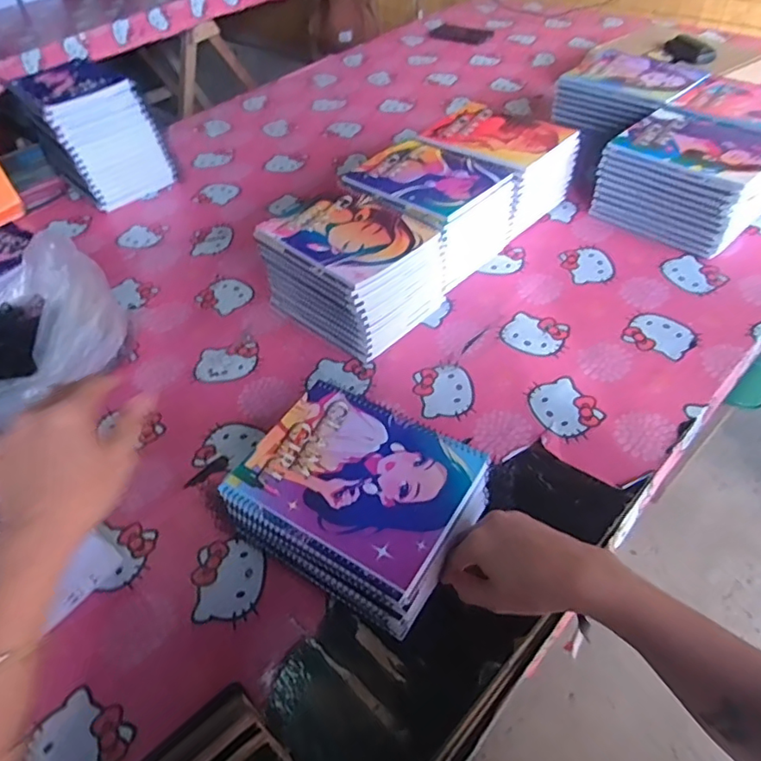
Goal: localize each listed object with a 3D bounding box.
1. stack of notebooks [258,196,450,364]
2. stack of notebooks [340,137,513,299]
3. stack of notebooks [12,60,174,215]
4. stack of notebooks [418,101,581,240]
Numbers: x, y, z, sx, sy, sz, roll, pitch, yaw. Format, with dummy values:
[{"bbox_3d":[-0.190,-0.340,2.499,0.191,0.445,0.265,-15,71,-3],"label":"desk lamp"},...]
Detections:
[{"bbox_3d":[-0.038,-0.147,0.757,0.198,0.118,0.160,31,56,28],"label":"stack of notebooks"},{"bbox_3d":[0.067,-0.246,0.836,0.164,0.118,0.209,-36,54,-26],"label":"stack of notebooks"},{"bbox_3d":[-0.521,-0.446,1.023,0.197,0.189,0.171,32,57,29],"label":"stack of notebooks"},{"bbox_3d":[0.178,-0.336,0.903,0.200,0.125,0.176,31,56,28],"label":"stack of notebooks"}]

